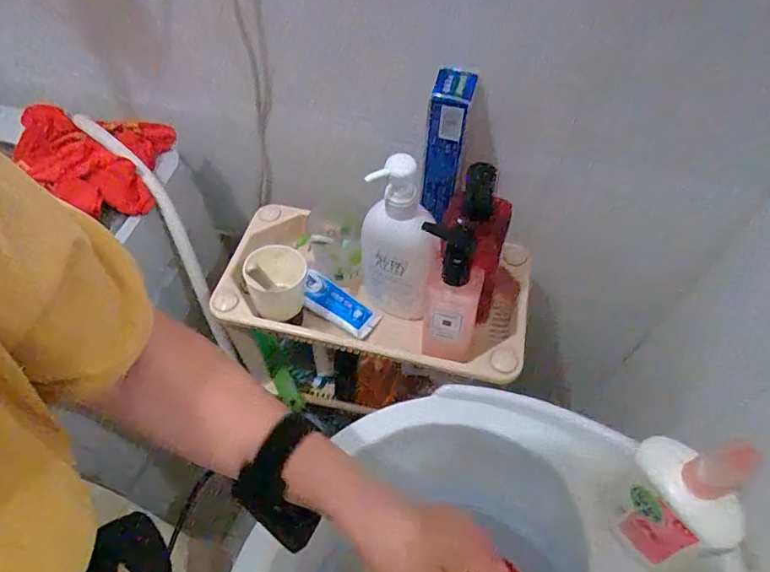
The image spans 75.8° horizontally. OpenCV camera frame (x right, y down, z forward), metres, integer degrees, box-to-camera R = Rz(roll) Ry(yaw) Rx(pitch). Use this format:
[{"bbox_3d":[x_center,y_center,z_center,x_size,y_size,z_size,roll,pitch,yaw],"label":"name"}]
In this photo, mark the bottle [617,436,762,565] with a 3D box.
[{"bbox_3d":[0.254,0.191,0.444,0.059,0.148,0.096,-17,56,-11],"label":"bottle"}]

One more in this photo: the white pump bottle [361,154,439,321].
[{"bbox_3d":[0.013,-0.037,0.569,0.079,0.229,0.060,-4,54,-3],"label":"white pump bottle"}]

